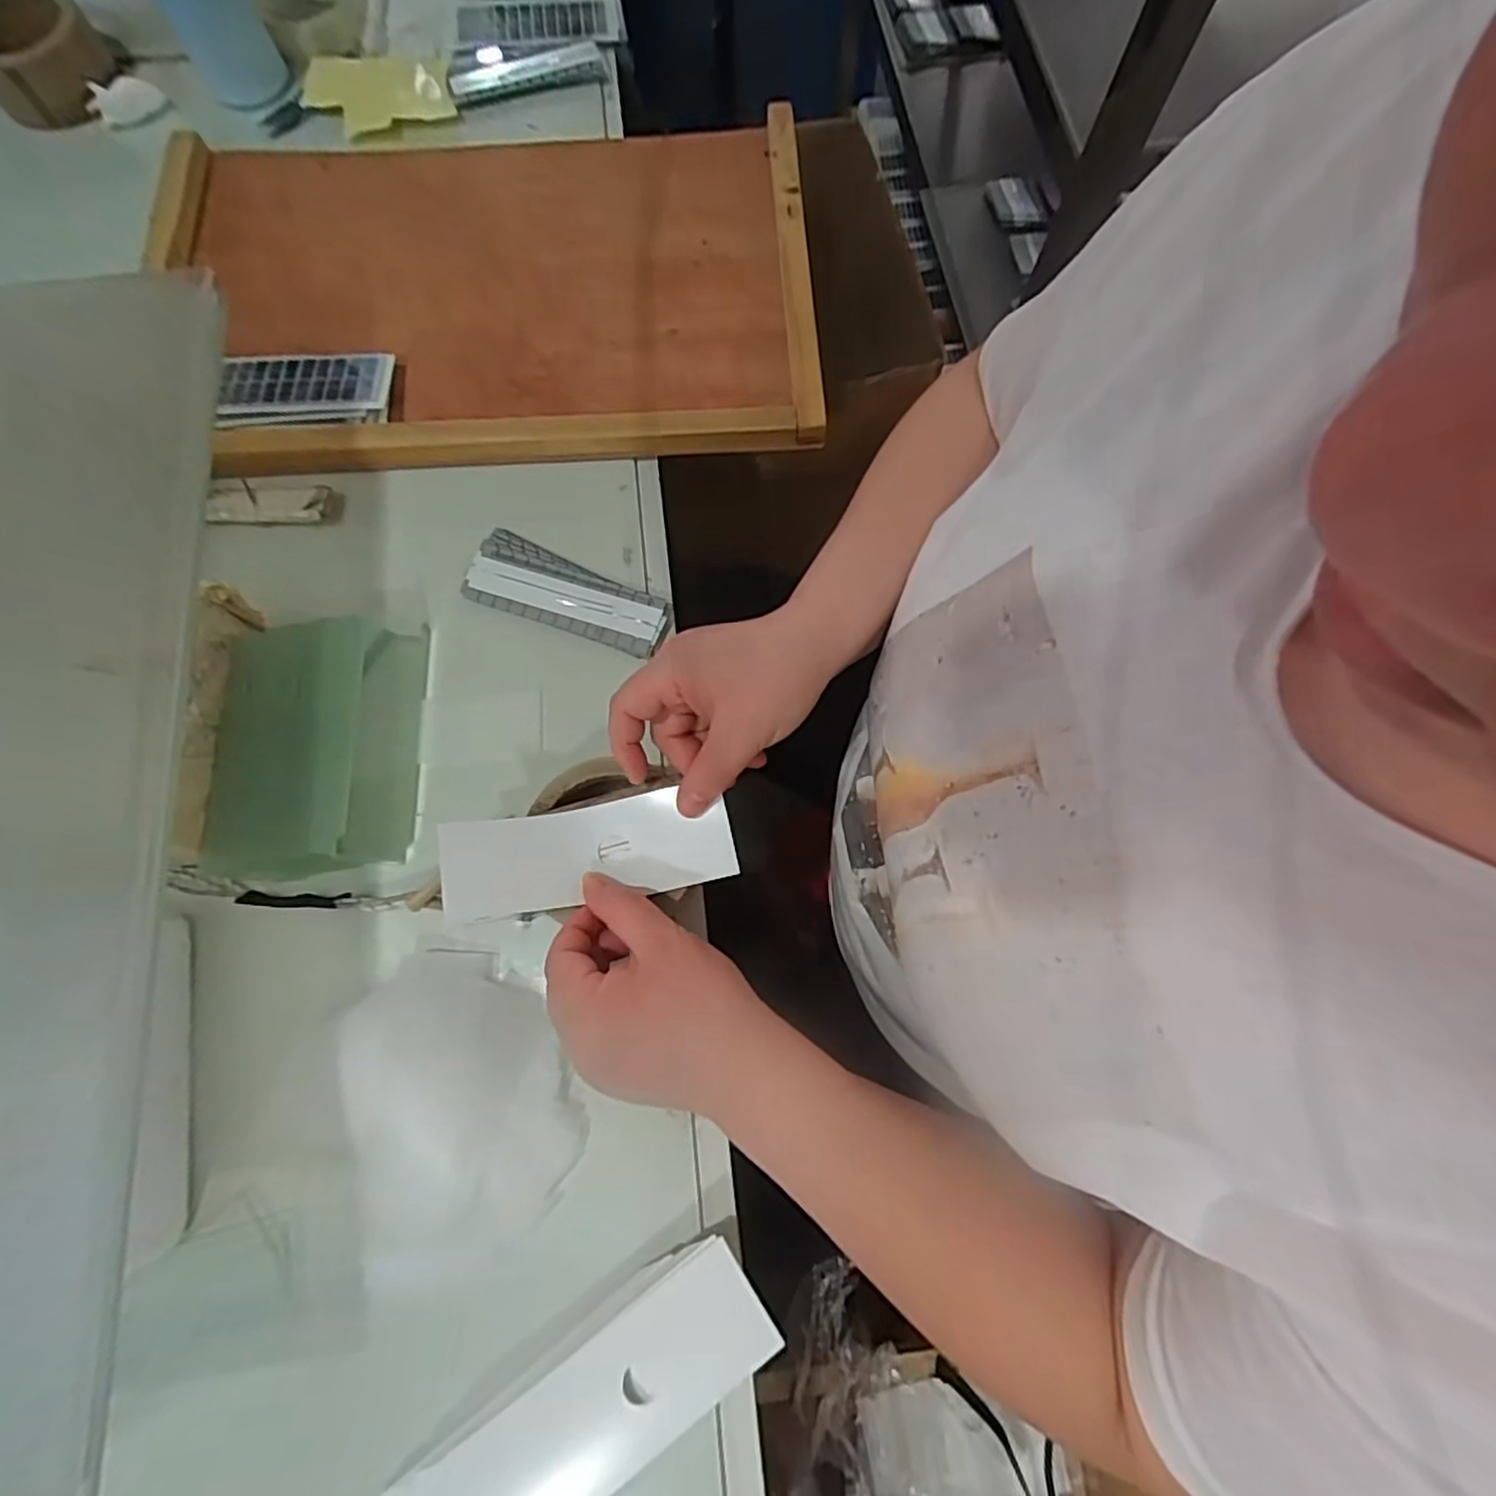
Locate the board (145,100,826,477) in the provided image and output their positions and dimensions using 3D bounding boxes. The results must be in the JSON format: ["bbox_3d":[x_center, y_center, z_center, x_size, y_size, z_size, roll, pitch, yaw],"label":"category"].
[{"bbox_3d":[-0.190,-0.347,0.506,0.463,0.025,0.303,-3,73,-2],"label":"board"}]

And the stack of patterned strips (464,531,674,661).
[{"bbox_3d":[-0.118,-0.098,0.446,0.132,0.009,0.050,24,74,6],"label":"stack of patterned strips"}]

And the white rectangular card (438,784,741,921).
[{"bbox_3d":[-0.083,0.054,0.360,0.148,0.006,0.050,-8,74,-1],"label":"white rectangular card"}]

